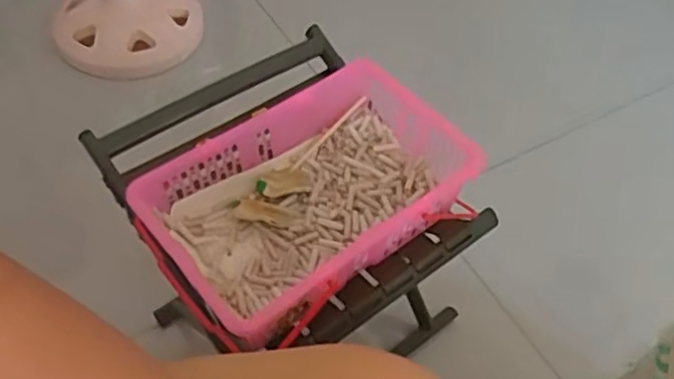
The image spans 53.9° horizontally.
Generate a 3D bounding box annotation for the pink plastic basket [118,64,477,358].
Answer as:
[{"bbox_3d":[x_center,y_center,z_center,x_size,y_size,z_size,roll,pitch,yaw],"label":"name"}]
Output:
[{"bbox_3d":[-0.026,0.002,0.715,0.336,0.101,0.217,-35,63,-26],"label":"pink plastic basket"}]

